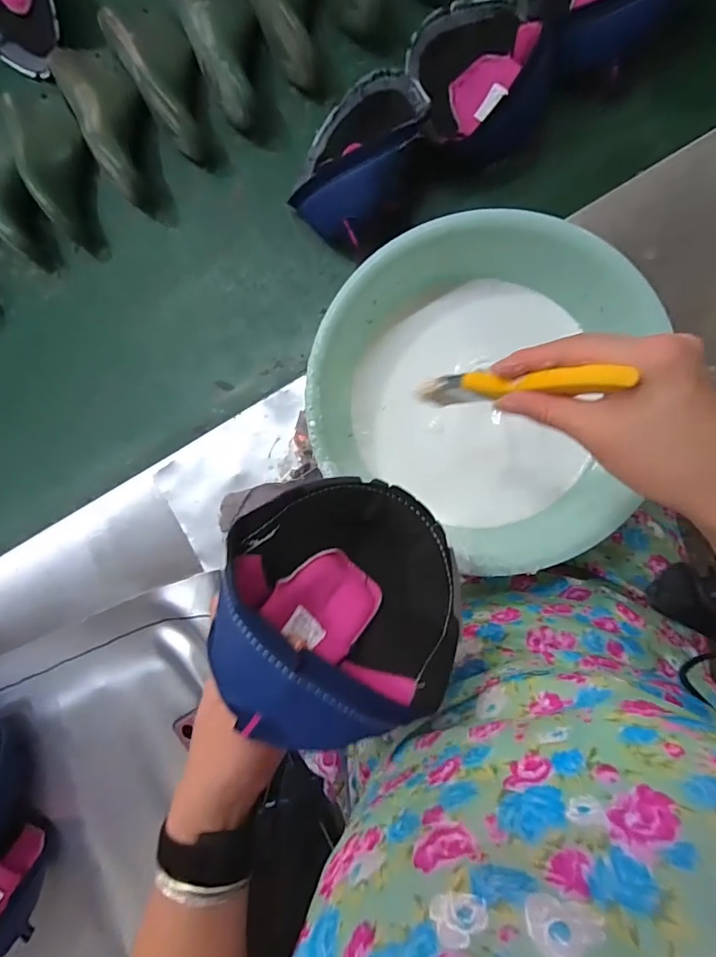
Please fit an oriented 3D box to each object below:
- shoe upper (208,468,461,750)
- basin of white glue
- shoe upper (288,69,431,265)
[{"bbox_3d":[-0.009,0.073,0.310,0.147,0.132,0.138,-1,92,6],"label":"shoe upper"},{"bbox_3d":[0.103,-0.081,0.462,0.276,0.116,0.304,7,93,6],"label":"basin of white glue"},{"bbox_3d":[-0.001,-0.358,0.514,0.132,0.094,0.183,21,94,5],"label":"shoe upper"}]

